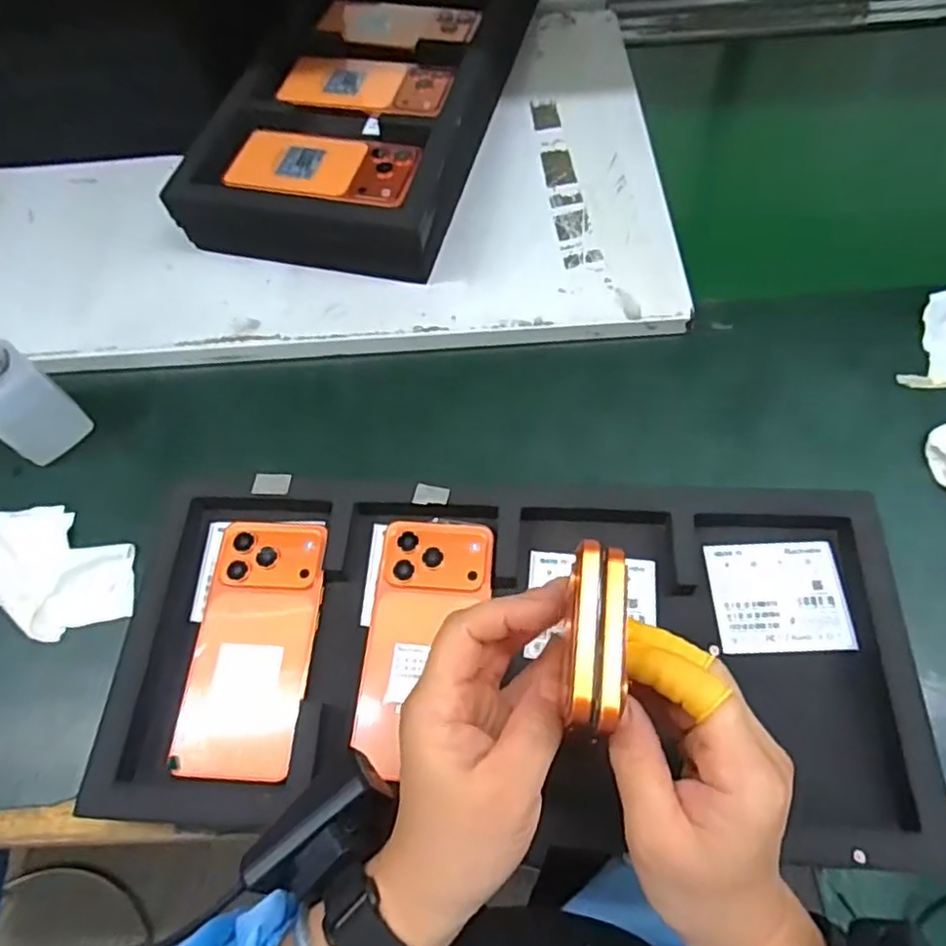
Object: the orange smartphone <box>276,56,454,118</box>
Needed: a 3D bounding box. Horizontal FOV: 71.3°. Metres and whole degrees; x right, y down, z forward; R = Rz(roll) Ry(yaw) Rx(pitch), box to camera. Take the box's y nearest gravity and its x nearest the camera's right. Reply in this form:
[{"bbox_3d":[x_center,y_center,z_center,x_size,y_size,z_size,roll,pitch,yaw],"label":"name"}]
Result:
[{"bbox_3d":[-0.099,-0.364,0.617,0.158,0.010,0.086,9,62,8],"label":"orange smartphone"}]

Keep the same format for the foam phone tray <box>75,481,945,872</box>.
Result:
[{"bbox_3d":[0.022,0.108,0.416,0.476,0.027,0.216,0,63,3],"label":"foam phone tray"}]

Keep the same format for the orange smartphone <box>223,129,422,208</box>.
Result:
[{"bbox_3d":[-0.127,-0.260,0.562,0.160,0.009,0.077,11,63,9],"label":"orange smartphone"}]

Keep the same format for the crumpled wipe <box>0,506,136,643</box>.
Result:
[{"bbox_3d":[-0.319,0.066,0.476,0.161,0.021,0.081,18,64,12],"label":"crumpled wipe"}]

